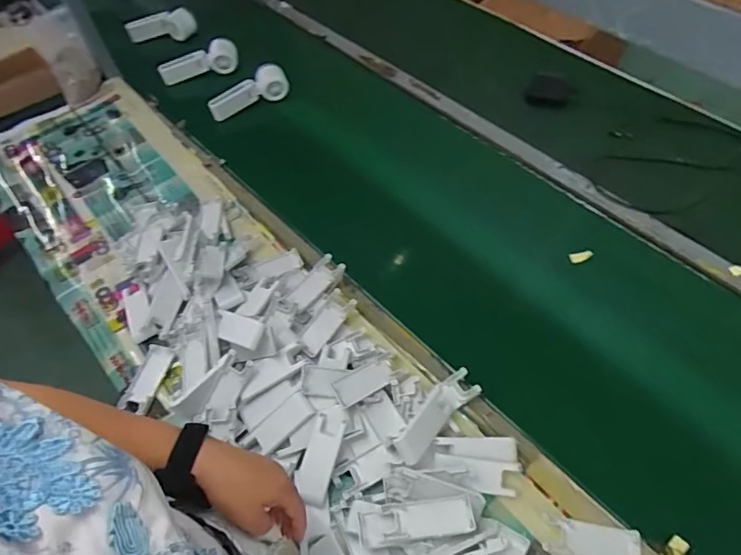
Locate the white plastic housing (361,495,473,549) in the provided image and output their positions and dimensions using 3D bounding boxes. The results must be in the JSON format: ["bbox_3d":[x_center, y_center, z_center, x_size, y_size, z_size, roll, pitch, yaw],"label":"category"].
[{"bbox_3d":[0.051,0.273,0.572,0.124,0.021,0.041,-8,56,-2],"label":"white plastic housing"}]

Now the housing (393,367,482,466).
[{"bbox_3d":[0.083,0.173,0.645,0.043,0.024,0.150,32,45,23],"label":"housing"}]

